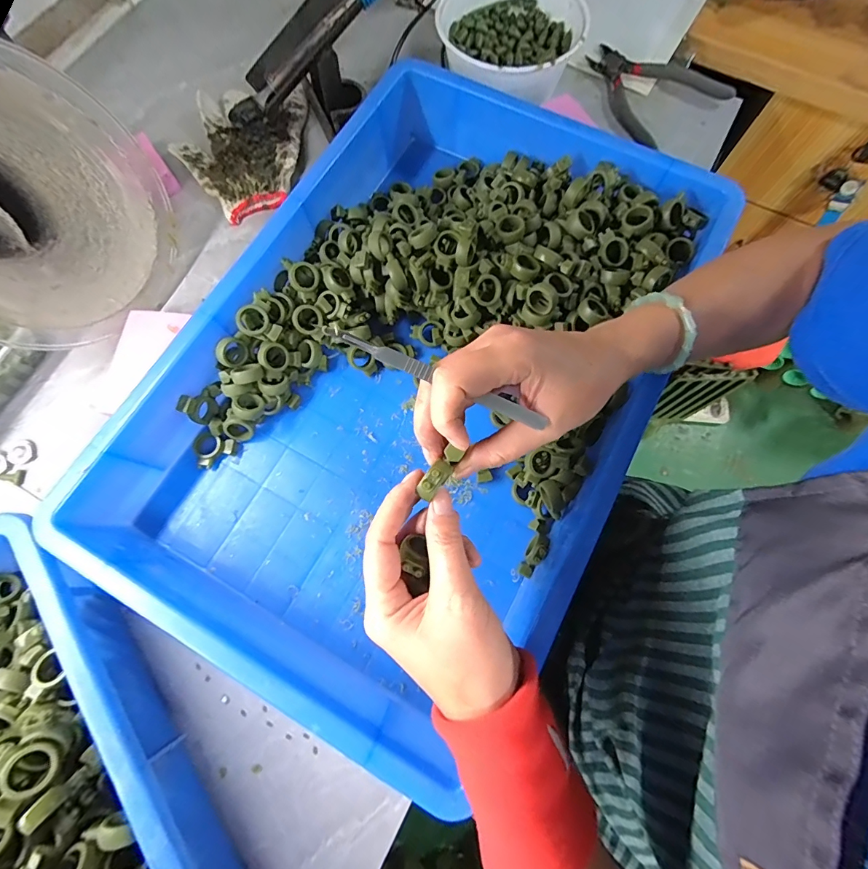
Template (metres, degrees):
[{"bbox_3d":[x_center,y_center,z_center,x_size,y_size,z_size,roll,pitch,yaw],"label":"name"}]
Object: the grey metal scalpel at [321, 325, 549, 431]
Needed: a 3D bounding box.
[{"bbox_3d":[0.000,-0.033,0.232,0.133,0.005,0.009,24,75,-1],"label":"grey metal scalpel"}]

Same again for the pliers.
[{"bbox_3d":[0.276,-0.450,0.520,0.134,0.023,0.159,-34,77,-9],"label":"pliers"}]

